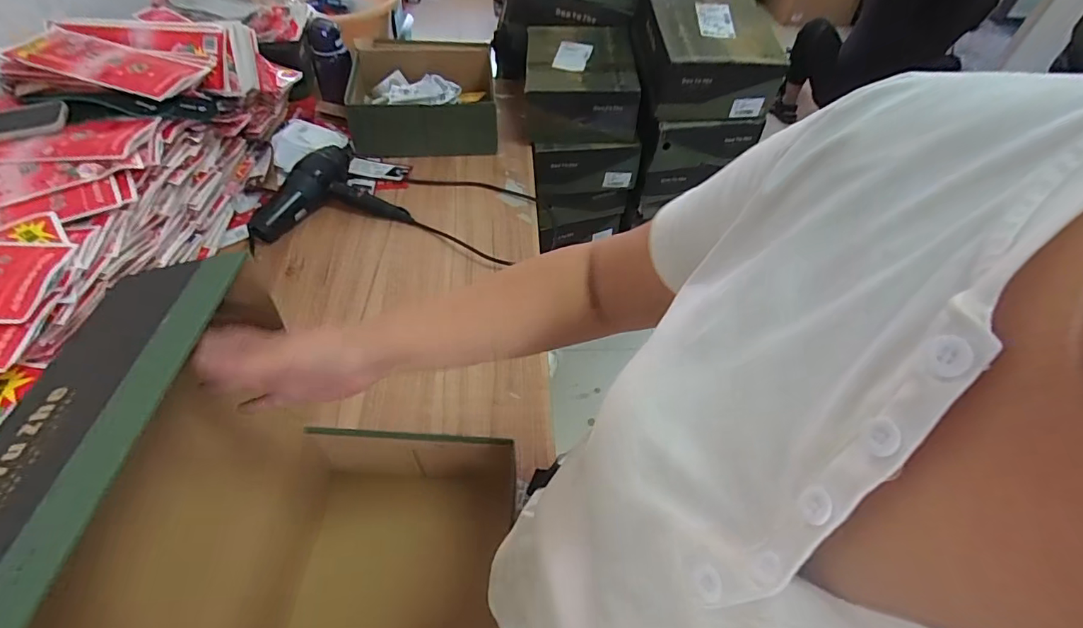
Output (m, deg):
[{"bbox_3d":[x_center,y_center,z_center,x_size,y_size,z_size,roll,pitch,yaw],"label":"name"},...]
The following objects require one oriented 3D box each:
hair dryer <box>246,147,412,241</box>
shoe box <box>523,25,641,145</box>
[{"bbox_3d":[-0.432,-0.239,0.982,0.285,0.074,0.191,-21,55,-20],"label":"hair dryer"},{"bbox_3d":[0.089,-0.572,1.231,0.256,0.133,0.327,2,50,-2],"label":"shoe box"}]

